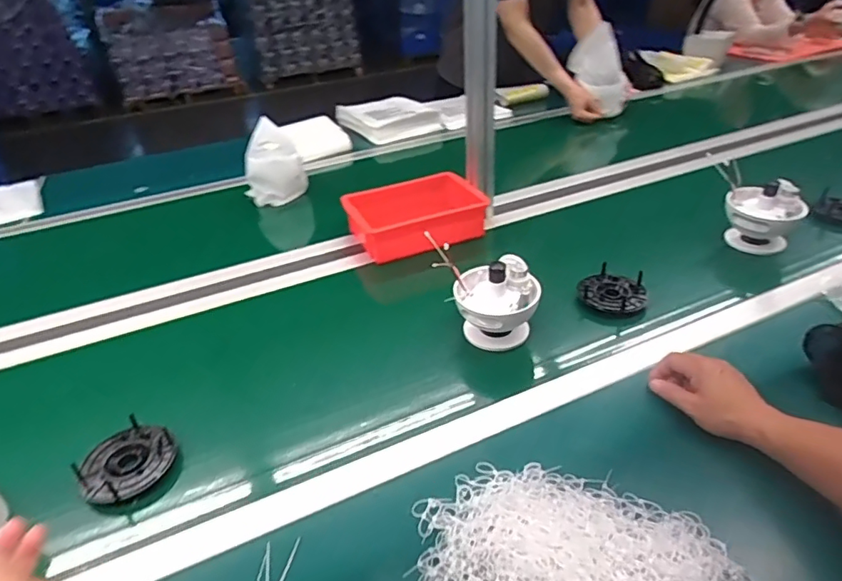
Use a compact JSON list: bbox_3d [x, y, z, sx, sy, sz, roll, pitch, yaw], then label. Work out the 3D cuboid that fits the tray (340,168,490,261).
[{"bbox_3d":[-0.008,-0.144,1.031,0.243,0.075,0.167,-18,37,-18],"label":"tray"}]

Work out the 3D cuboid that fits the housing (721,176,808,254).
[{"bbox_3d":[0.600,-0.132,0.943,0.117,0.111,0.133,19,41,31],"label":"housing"}]

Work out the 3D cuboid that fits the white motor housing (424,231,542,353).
[{"bbox_3d":[0.094,0.011,0.776,0.151,0.108,0.137,-3,34,3],"label":"white motor housing"}]

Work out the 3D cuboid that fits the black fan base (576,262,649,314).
[{"bbox_3d":[0.298,0.002,0.836,0.102,0.039,0.077,10,49,19],"label":"black fan base"}]

